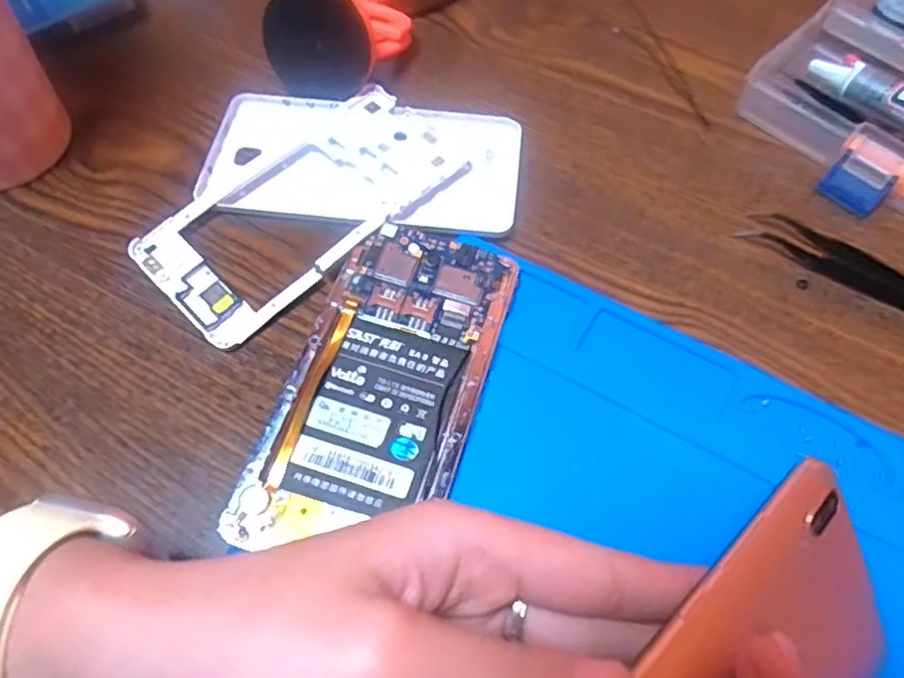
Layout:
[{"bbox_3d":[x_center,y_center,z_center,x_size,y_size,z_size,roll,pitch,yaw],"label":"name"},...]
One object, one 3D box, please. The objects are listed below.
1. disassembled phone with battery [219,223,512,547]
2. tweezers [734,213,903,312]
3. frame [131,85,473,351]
[{"bbox_3d":[-0.025,0.016,0.250,0.069,0.011,0.138,16,62,7],"label":"disassembled phone with battery"},{"bbox_3d":[0.186,-0.026,0.283,0.115,0.007,0.017,28,64,13],"label":"tweezers"},{"bbox_3d":[-0.066,-0.061,0.292,0.142,0.011,0.073,-40,69,-21],"label":"frame"}]

